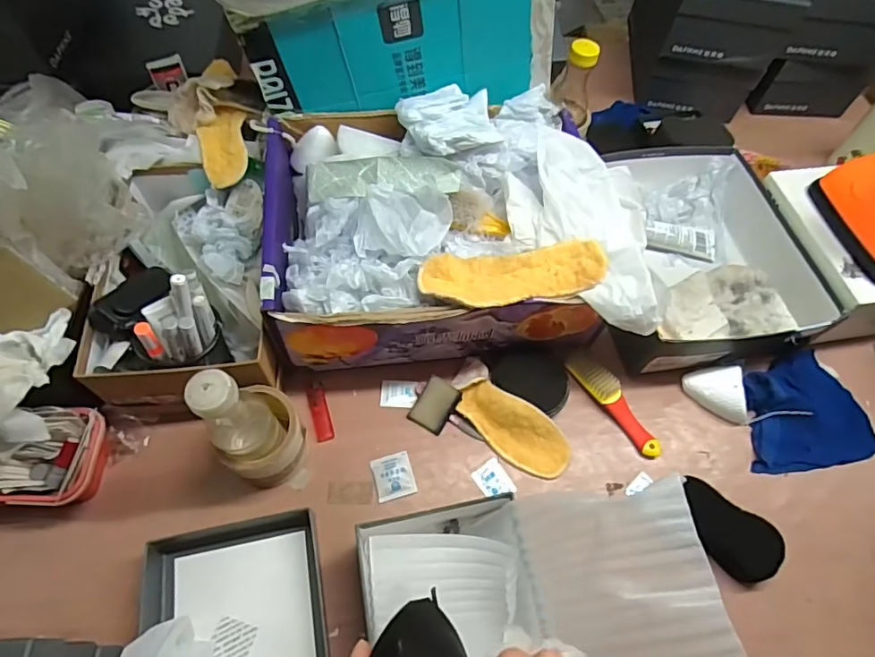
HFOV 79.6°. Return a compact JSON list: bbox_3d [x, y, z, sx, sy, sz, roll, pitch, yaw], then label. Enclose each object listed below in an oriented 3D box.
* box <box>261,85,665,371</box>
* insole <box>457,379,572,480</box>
[{"bbox_3d":[0.017,-0.135,0.651,0.434,0.160,0.327,0,61,-5],"label":"box"},{"bbox_3d":[0.092,0.118,0.627,0.143,0.020,0.067,33,101,9],"label":"insole"}]

